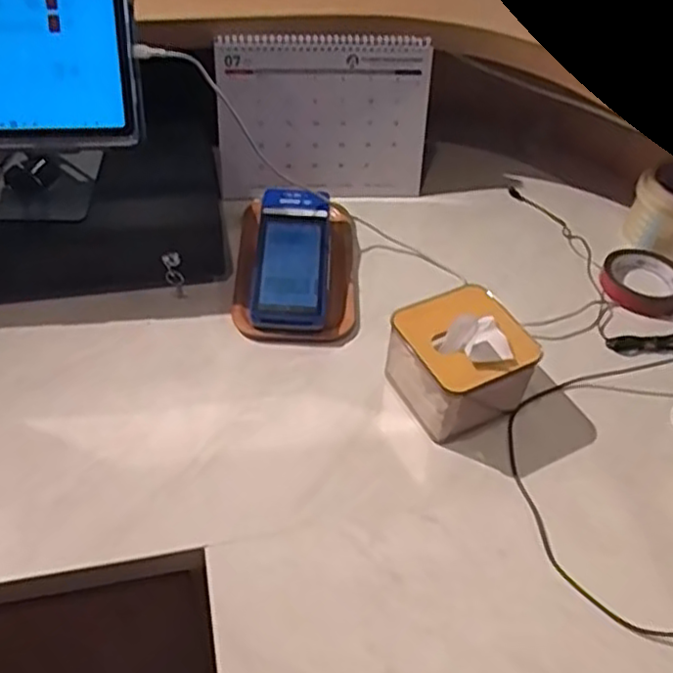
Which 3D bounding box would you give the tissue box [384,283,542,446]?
[{"bbox_3d":[0.122,0.026,0.683,0.101,0.107,0.115,-19,53,-21],"label":"tissue box"}]

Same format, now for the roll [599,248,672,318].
[{"bbox_3d":[0.376,-0.067,0.848,0.100,0.022,0.101,3,47,-4],"label":"roll"}]

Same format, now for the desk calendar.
[{"bbox_3d":[-0.015,-0.269,0.878,0.254,0.194,0.099,-8,49,-12],"label":"desk calendar"}]

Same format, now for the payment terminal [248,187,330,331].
[{"bbox_3d":[-0.052,-0.091,0.800,0.080,0.064,0.201,3,48,-2],"label":"payment terminal"}]

